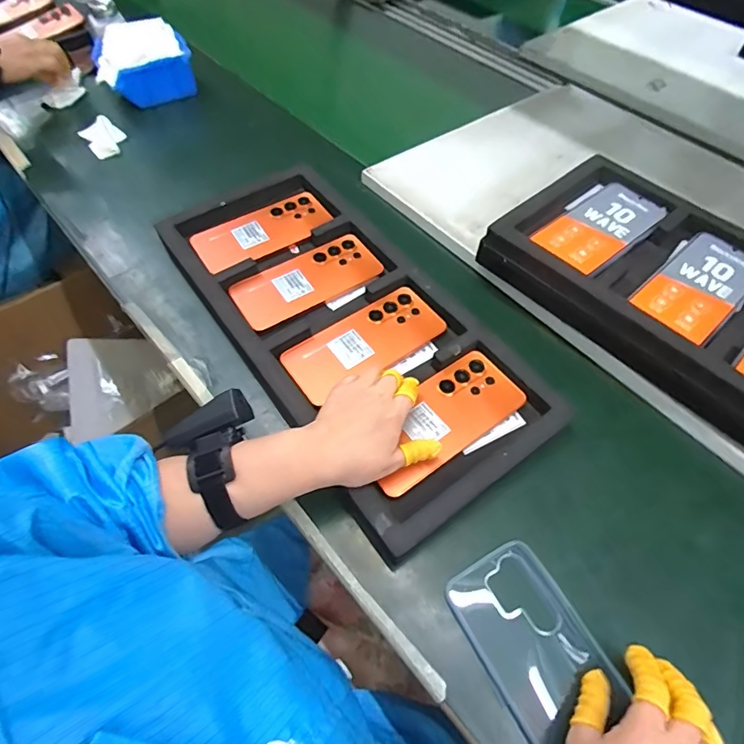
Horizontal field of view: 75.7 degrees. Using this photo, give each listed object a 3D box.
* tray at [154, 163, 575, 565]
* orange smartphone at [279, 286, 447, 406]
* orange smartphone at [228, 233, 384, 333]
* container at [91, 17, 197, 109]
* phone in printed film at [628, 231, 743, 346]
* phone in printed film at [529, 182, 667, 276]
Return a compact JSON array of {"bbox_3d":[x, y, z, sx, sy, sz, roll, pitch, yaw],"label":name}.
[{"bbox_3d":[-0.036,-0.065,0.520,0.224,0.031,0.477,-29,64,-19],"label":"tray"},{"bbox_3d":[-0.008,-0.033,0.508,0.168,0.009,0.073,-28,63,-16],"label":"orange smartphone"},{"bbox_3d":[-0.075,-0.107,0.555,0.167,0.009,0.077,-29,64,-19],"label":"orange smartphone"},{"bbox_3d":[-0.358,-0.480,0.749,0.143,0.078,0.107,-15,57,-13],"label":"container"},{"bbox_3d":[0.335,-0.089,0.486,0.156,0.008,0.077,-36,64,-24],"label":"phone in printed film"},{"bbox_3d":[0.254,-0.163,0.531,0.161,0.009,0.076,-35,64,-24],"label":"phone in printed film"}]

